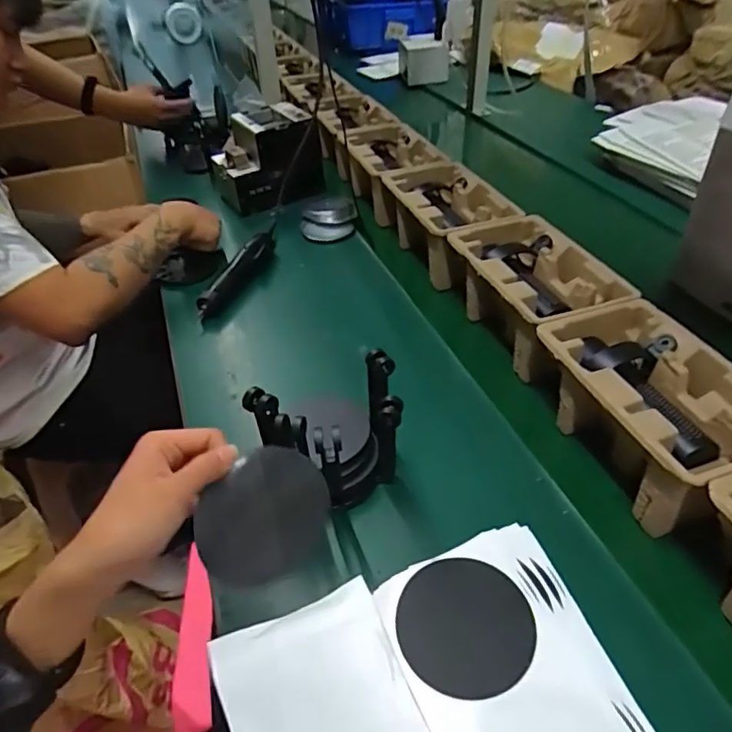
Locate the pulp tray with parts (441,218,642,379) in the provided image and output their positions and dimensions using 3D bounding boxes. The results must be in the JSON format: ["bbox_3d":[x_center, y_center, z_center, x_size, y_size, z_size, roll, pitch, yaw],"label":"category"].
[{"bbox_3d":[0.220,-0.101,0.730,0.150,0.115,0.224,-14,49,-12],"label":"pulp tray with parts"}]

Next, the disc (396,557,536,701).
[{"bbox_3d":[0.070,0.182,0.388,0.090,0.007,0.093,0,47,0],"label":"disc"}]

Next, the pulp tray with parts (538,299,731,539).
[{"bbox_3d":[0.290,0.039,0.564,0.150,0.115,0.224,-15,49,-13],"label":"pulp tray with parts"}]

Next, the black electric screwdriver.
[{"bbox_3d":[-0.192,-0.153,0.863,0.044,0.051,0.246,17,50,16],"label":"black electric screwdriver"}]

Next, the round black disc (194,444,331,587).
[{"bbox_3d":[-0.070,0.104,0.378,0.091,0.089,0.007,-16,12,-24],"label":"round black disc"}]

